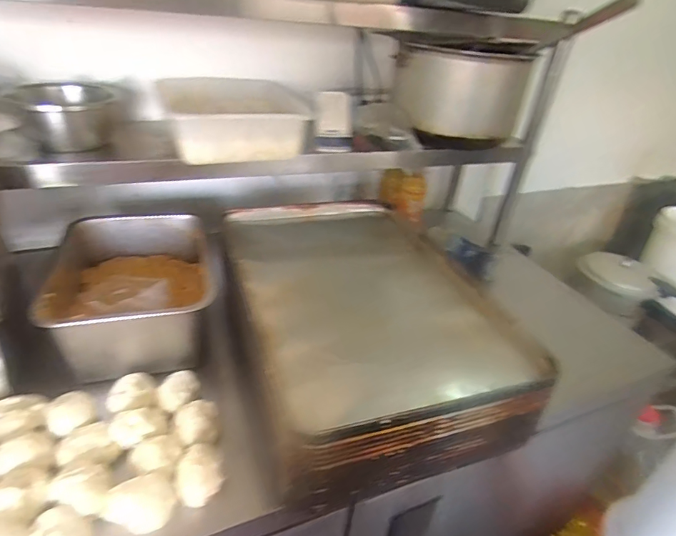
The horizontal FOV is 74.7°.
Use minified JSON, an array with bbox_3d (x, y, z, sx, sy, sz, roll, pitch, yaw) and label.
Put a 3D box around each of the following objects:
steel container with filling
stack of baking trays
[{"bbox_3d":[-0.368,0.028,0.824,0.260,0.153,0.343,-4,33,-17],"label":"steel container with filling"},{"bbox_3d":[0.031,0.084,0.819,0.402,0.170,0.605,-6,34,-20],"label":"stack of baking trays"}]

